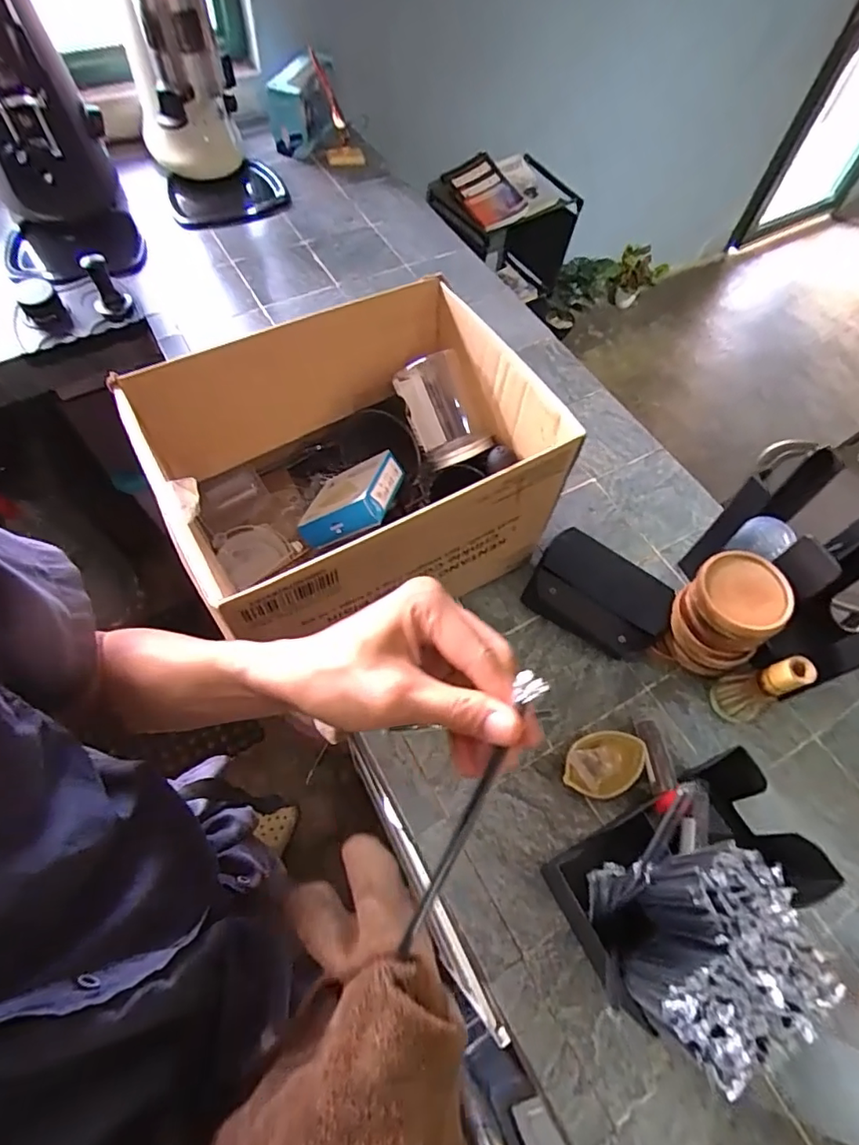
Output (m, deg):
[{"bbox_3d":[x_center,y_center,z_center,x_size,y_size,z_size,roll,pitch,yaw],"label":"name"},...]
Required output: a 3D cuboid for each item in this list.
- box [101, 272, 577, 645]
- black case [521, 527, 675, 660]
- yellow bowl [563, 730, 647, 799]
[{"bbox_3d":[-0.078,-0.108,0.672,0.412,0.248,0.303,-26,66,-17],"label":"box"},{"bbox_3d":[0.224,0.031,0.735,0.179,0.053,0.123,31,64,13],"label":"black case"},{"bbox_3d":[0.195,0.220,0.633,0.099,0.034,0.065,-20,64,-14],"label":"yellow bowl"}]

